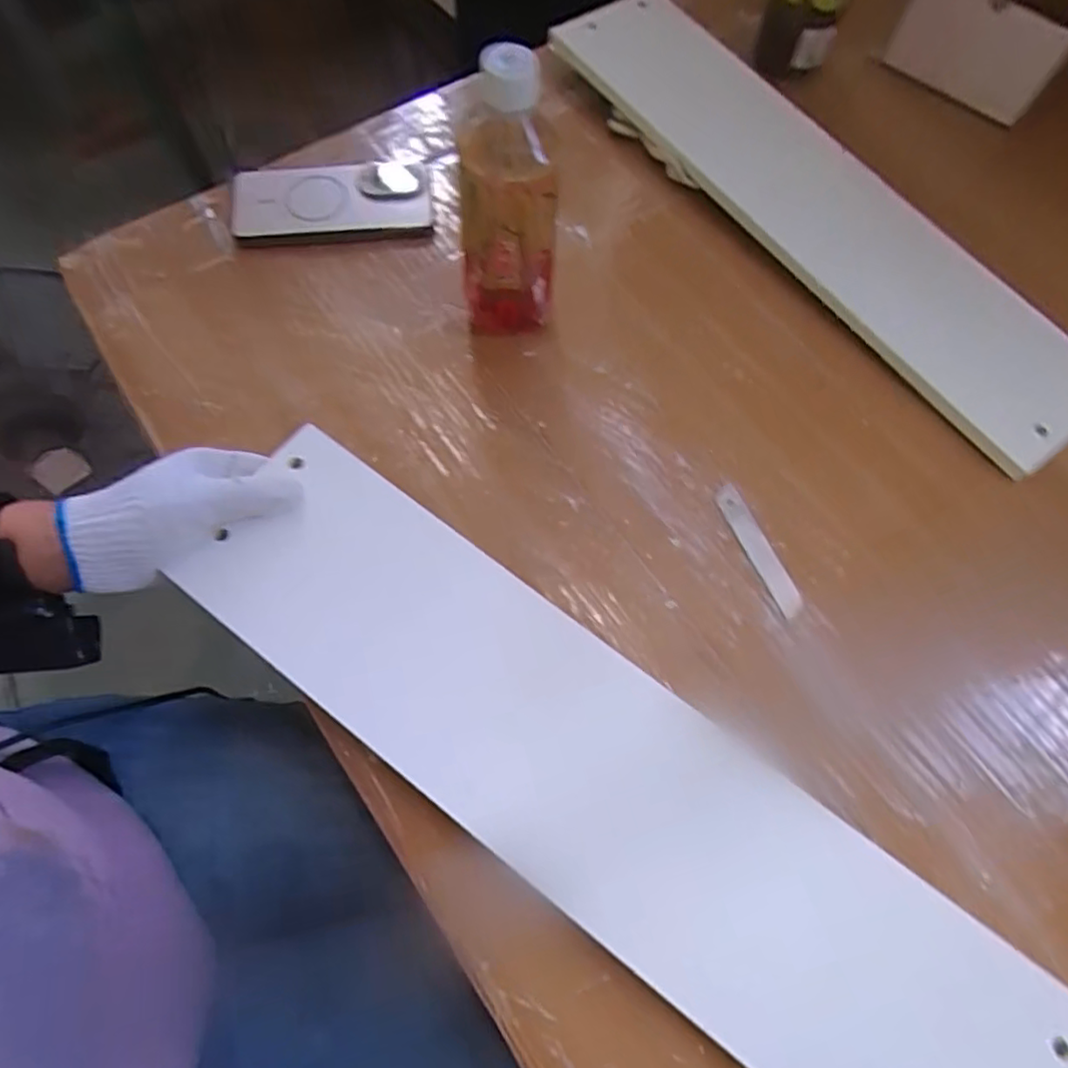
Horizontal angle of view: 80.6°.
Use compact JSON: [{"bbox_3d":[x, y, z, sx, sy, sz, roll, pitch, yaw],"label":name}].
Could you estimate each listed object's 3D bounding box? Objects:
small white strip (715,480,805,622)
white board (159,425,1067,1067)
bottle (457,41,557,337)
[{"bbox_3d":[0.153,0.010,0.429,0.020,0.004,0.098,-21,70,-10],"label":"small white strip"},{"bbox_3d":[0.038,0.141,0.361,0.533,0.023,0.141,36,71,11],"label":"white board"},{"bbox_3d":[-0.016,-0.206,0.413,0.059,0.181,0.053,1,68,-2],"label":"bottle"}]

